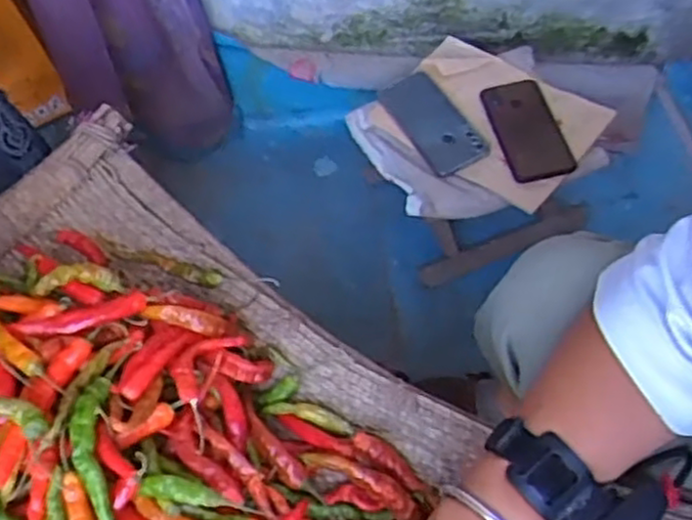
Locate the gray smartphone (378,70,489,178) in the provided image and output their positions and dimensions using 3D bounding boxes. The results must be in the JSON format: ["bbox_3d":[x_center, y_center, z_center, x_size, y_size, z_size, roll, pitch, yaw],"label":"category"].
[{"bbox_3d":[0.111,-0.180,0.940,0.072,0.012,0.164,-30,63,-5],"label":"gray smartphone"}]

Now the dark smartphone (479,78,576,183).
[{"bbox_3d":[0.227,-0.169,0.921,0.082,0.013,0.167,-11,61,-7],"label":"dark smartphone"}]

